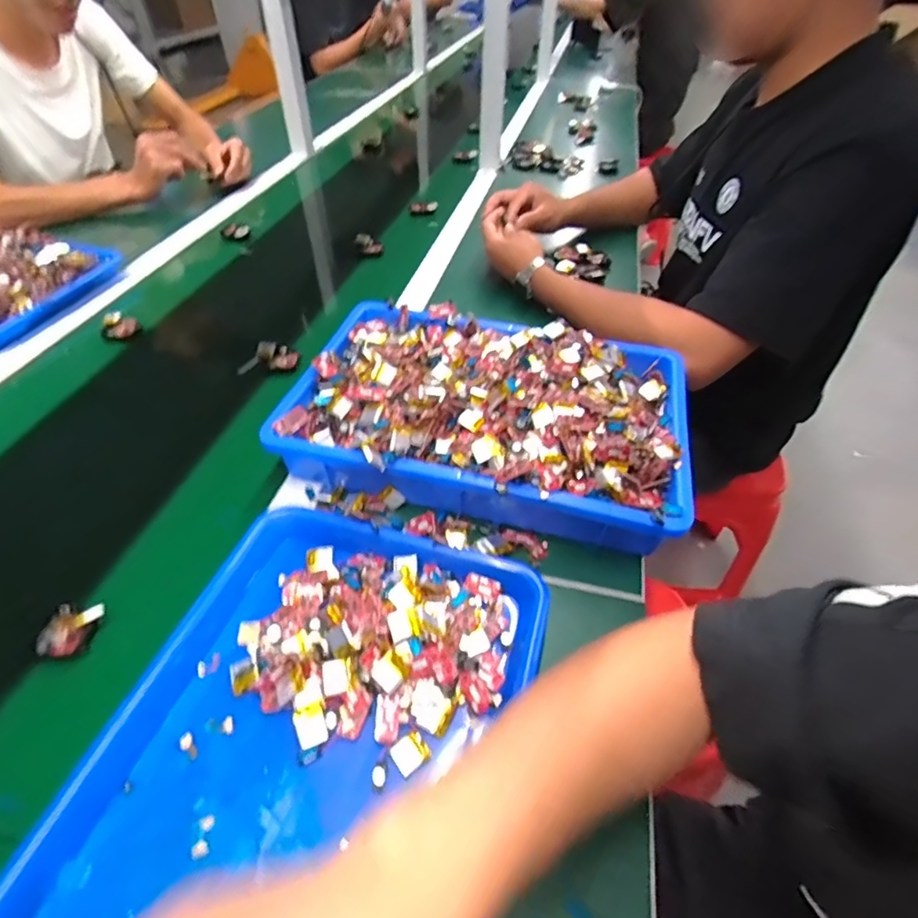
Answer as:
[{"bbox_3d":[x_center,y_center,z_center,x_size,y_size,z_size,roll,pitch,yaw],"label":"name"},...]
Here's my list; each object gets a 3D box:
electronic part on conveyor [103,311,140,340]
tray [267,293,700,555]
[{"bbox_3d":[-0.448,-0.176,0.692,0.043,0.021,0.032,24,49,19],"label":"electronic part on conveyor"},{"bbox_3d":[0.030,-0.051,0.523,0.373,0.078,0.245,13,46,10],"label":"tray"}]

